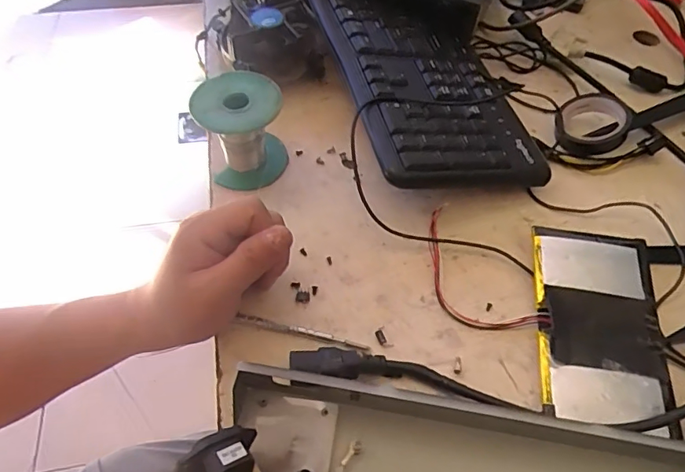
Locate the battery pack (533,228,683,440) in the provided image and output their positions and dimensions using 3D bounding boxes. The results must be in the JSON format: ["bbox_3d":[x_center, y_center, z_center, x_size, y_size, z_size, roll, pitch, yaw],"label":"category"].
[{"bbox_3d":[0.176,0.059,0.345,0.083,0.016,0.139,7,55,5],"label":"battery pack"}]

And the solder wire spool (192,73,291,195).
[{"bbox_3d":[-0.080,-0.084,0.410,0.066,0.073,0.061,1,55,-1],"label":"solder wire spool"}]

